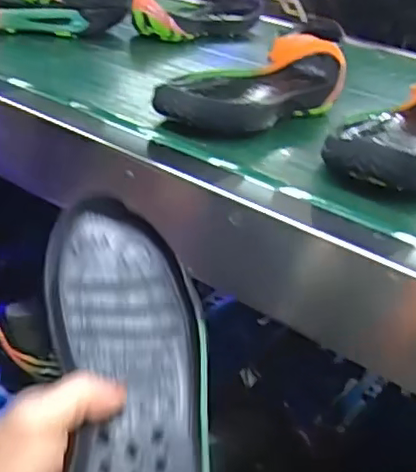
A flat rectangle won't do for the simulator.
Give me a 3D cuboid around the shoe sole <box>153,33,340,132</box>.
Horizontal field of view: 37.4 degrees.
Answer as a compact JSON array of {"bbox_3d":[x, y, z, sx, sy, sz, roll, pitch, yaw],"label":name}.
[{"bbox_3d":[0.042,-0.138,0.595,0.100,0.060,0.260,23,34,28],"label":"shoe sole"}]

